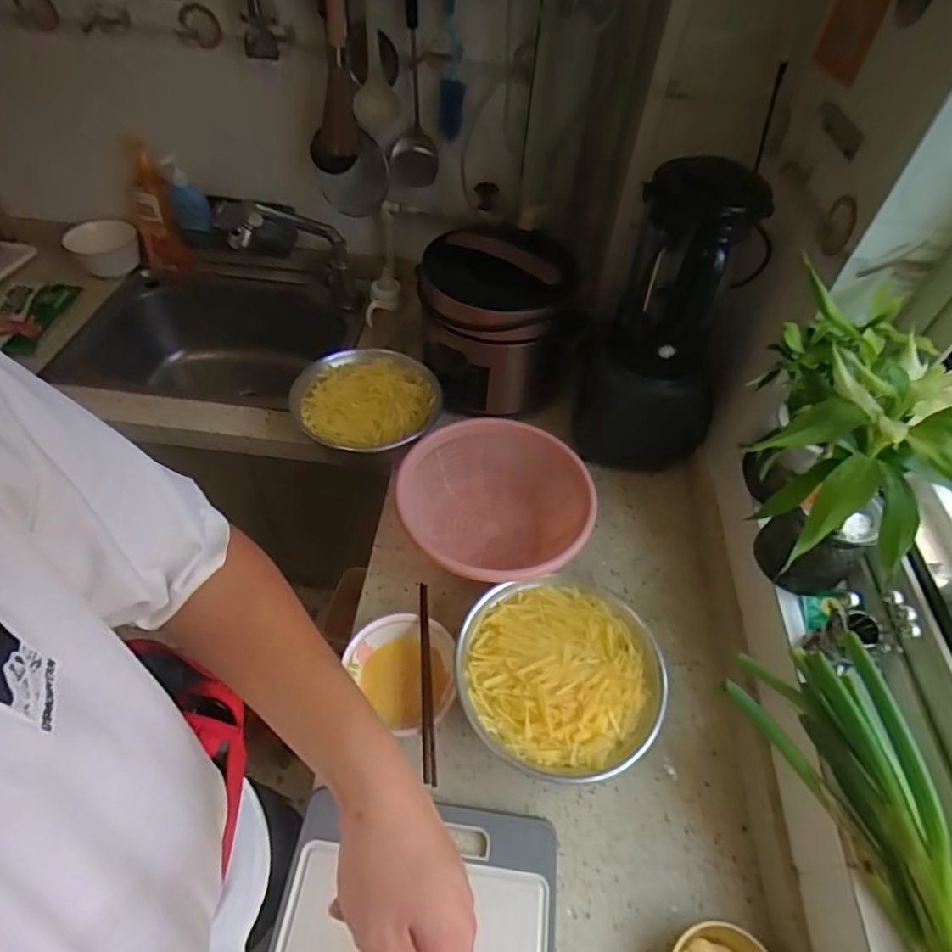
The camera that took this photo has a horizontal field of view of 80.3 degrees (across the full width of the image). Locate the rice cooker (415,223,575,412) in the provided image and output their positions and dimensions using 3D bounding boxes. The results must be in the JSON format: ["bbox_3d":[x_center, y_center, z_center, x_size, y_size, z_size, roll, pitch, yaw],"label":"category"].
[{"bbox_3d":[0.028,-0.278,0.994,0.236,0.252,0.210,3,51,-2],"label":"rice cooker"}]

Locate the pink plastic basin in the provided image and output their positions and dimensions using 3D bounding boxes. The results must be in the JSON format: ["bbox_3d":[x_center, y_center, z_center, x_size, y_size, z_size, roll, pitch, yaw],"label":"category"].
[{"bbox_3d":[0.021,0.051,0.863,0.270,0.118,0.266,2,51,-3],"label":"pink plastic basin"}]

